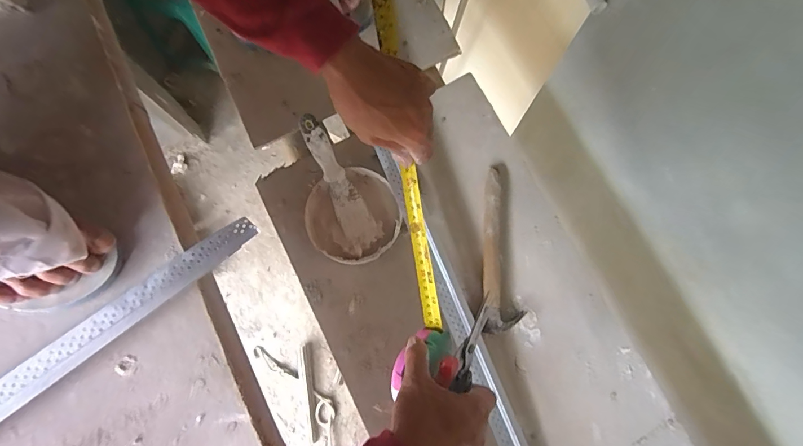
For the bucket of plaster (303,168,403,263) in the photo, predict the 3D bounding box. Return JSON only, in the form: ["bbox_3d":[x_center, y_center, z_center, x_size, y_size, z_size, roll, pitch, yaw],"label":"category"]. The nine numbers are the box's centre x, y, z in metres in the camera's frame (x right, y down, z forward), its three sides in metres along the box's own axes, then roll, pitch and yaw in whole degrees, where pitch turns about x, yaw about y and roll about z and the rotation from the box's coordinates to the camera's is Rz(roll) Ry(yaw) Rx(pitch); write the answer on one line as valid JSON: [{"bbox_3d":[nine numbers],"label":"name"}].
[{"bbox_3d":[-0.074,-0.009,0.605,0.144,0.039,0.139,0,77,-1],"label":"bucket of plaster"}]

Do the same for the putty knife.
[{"bbox_3d":[-0.094,-0.060,0.587,0.053,0.019,0.214,-26,93,-6],"label":"putty knife"}]

